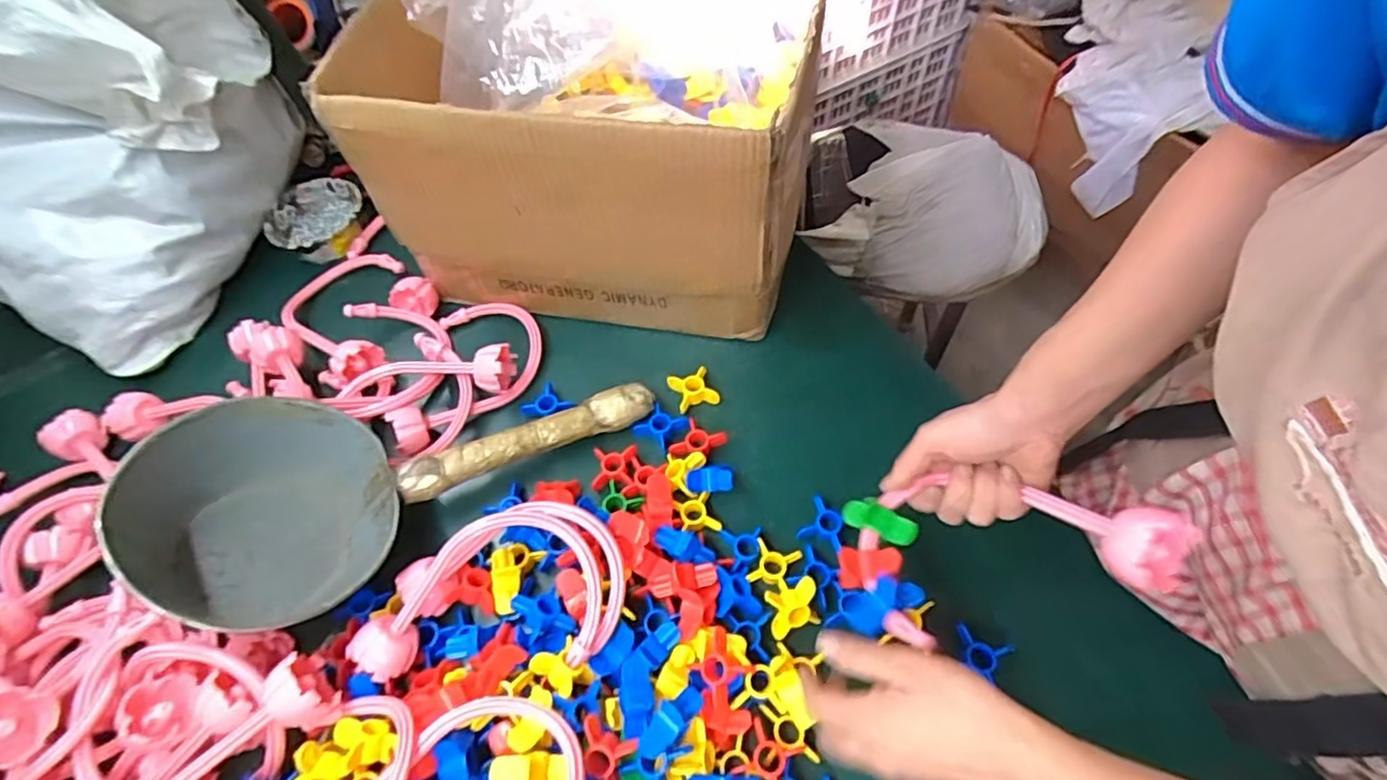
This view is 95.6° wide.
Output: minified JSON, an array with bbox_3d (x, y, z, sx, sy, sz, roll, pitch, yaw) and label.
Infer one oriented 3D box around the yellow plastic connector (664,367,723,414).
[{"bbox_3d":[0.000,0.000,0.643,0.043,0.013,0.043,-20,60,-12],"label":"yellow plastic connector"}]

